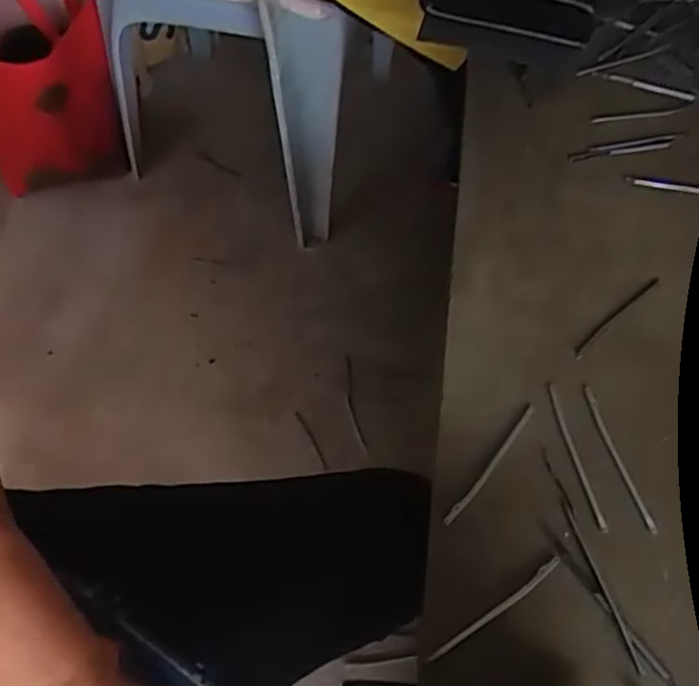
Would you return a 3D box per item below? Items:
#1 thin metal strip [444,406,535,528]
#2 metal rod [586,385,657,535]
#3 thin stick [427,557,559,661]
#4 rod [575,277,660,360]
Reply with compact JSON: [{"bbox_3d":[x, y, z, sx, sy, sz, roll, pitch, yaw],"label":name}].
[{"bbox_3d":[0.097,0.082,0.472,0.007,0.004,0.107,34,64,22],"label":"thin metal strip"},{"bbox_3d":[0.184,0.078,0.476,0.008,0.008,0.105,-13,57,-7],"label":"metal rod"},{"bbox_3d":[0.091,0.163,0.427,0.103,0.005,0.007,-30,65,-18],"label":"thin stick"},{"bbox_3d":[0.208,-0.020,0.541,0.111,0.008,0.008,-39,68,-22],"label":"rod"}]

